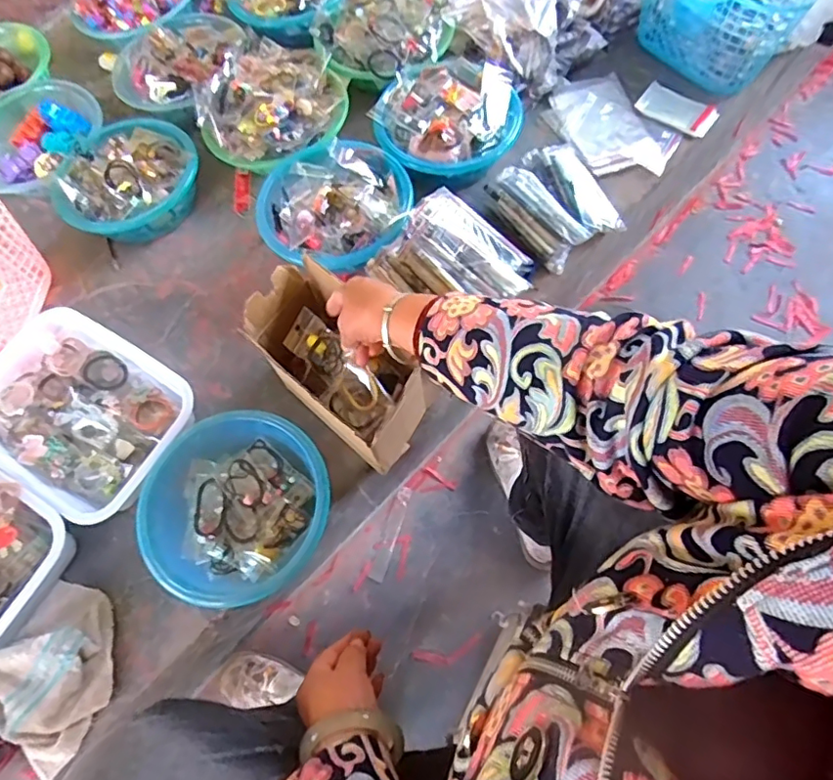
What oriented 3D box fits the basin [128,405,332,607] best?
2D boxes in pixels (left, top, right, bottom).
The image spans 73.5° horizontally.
[{"bbox_3d":[-0.218,0.140,0.673,0.207,0.070,0.212,-1,65,2],"label":"basin"}]

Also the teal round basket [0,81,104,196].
[{"bbox_3d":[-0.665,-0.437,0.964,0.244,0.075,0.215,-10,65,-2],"label":"teal round basket"}]

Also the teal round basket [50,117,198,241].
[{"bbox_3d":[-0.466,-0.338,0.905,0.221,0.102,0.193,-38,69,-14],"label":"teal round basket"}]

